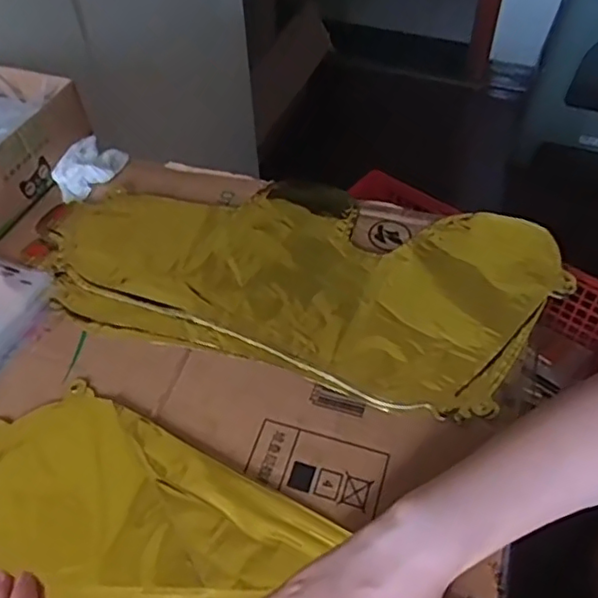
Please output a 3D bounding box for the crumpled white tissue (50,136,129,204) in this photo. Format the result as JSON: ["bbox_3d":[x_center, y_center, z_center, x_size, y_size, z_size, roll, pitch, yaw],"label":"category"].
[{"bbox_3d":[-0.207,-0.130,0.614,0.044,0.022,0.077,22,54,19],"label":"crumpled white tissue"}]

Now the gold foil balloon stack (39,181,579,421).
[{"bbox_3d":[-0.005,-0.030,0.529,0.415,0.019,0.205,11,51,12],"label":"gold foil balloon stack"}]

